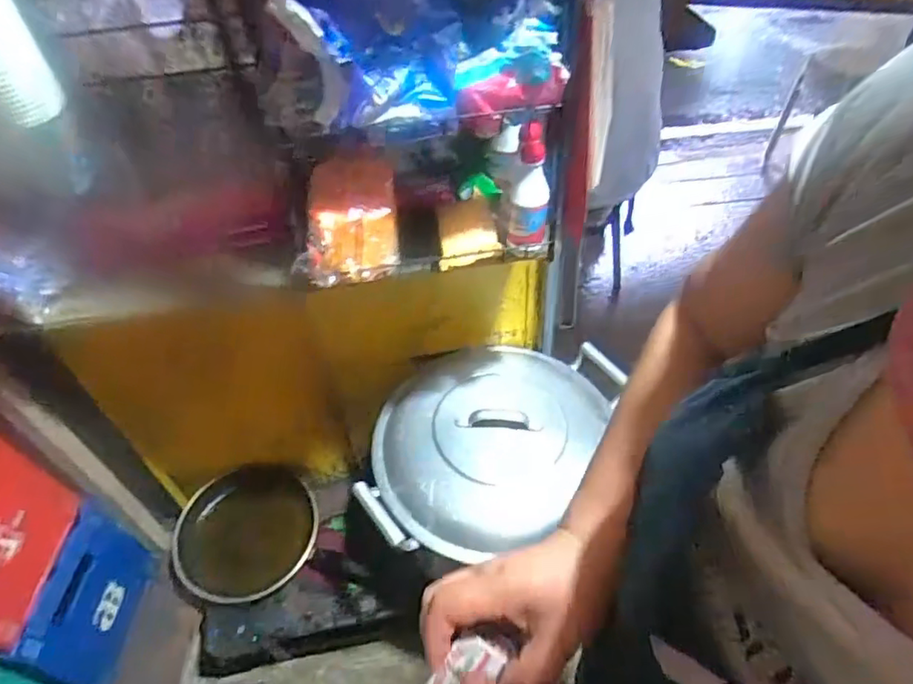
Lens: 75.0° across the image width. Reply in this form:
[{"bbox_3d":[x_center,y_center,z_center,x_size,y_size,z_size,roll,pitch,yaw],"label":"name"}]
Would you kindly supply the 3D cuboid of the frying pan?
[{"bbox_3d":[-0.422,0.379,1.202,0.270,0.056,0.248,-2,48,2],"label":"frying pan"}]

